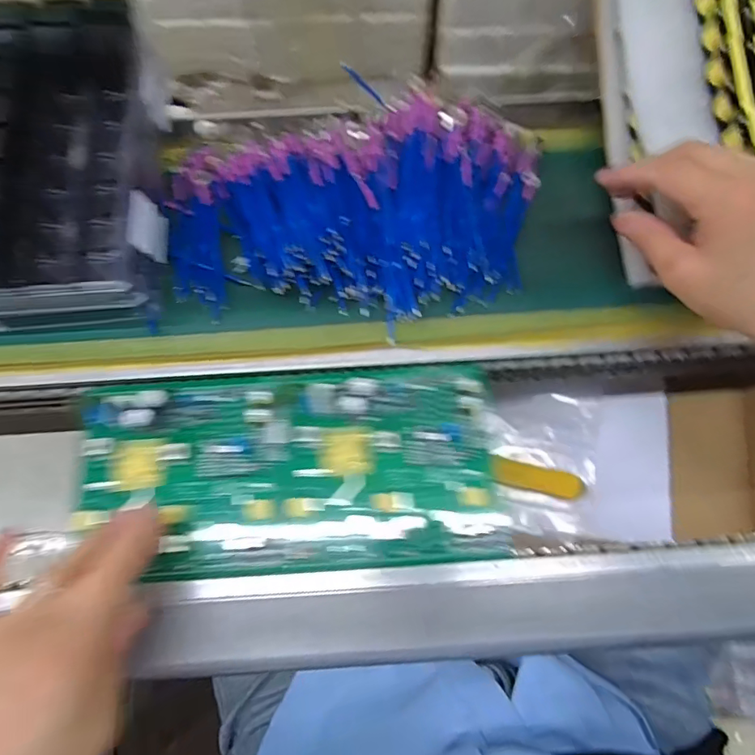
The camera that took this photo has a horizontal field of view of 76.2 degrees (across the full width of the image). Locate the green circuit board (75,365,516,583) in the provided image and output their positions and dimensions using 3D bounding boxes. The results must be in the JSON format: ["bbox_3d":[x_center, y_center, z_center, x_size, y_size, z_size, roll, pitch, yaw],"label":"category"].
[{"bbox_3d":[-0.052,0.052,0.296,0.254,0.025,0.123,0,70,0],"label":"green circuit board"}]

